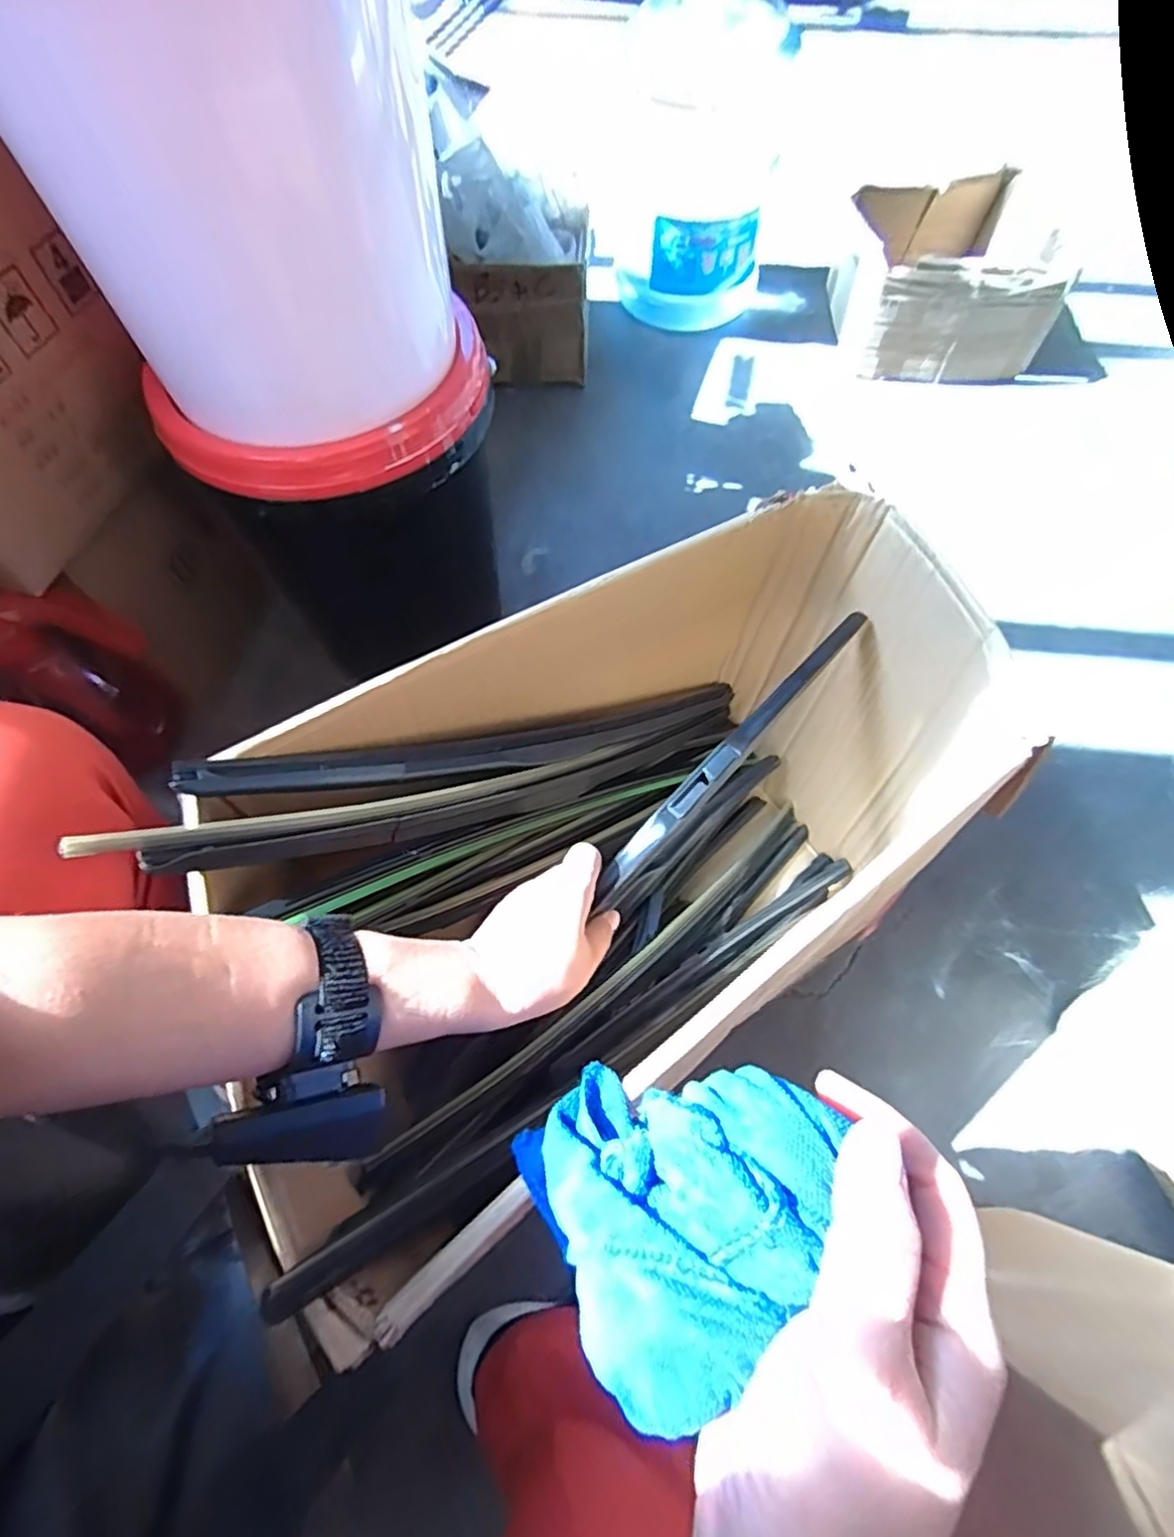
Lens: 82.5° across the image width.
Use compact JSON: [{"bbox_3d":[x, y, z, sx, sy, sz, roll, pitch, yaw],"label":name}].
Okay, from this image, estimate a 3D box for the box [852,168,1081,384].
[{"bbox_3d":[0.597,-0.831,1.132,0.292,0.155,0.343,2,64,2],"label":"box"}]

